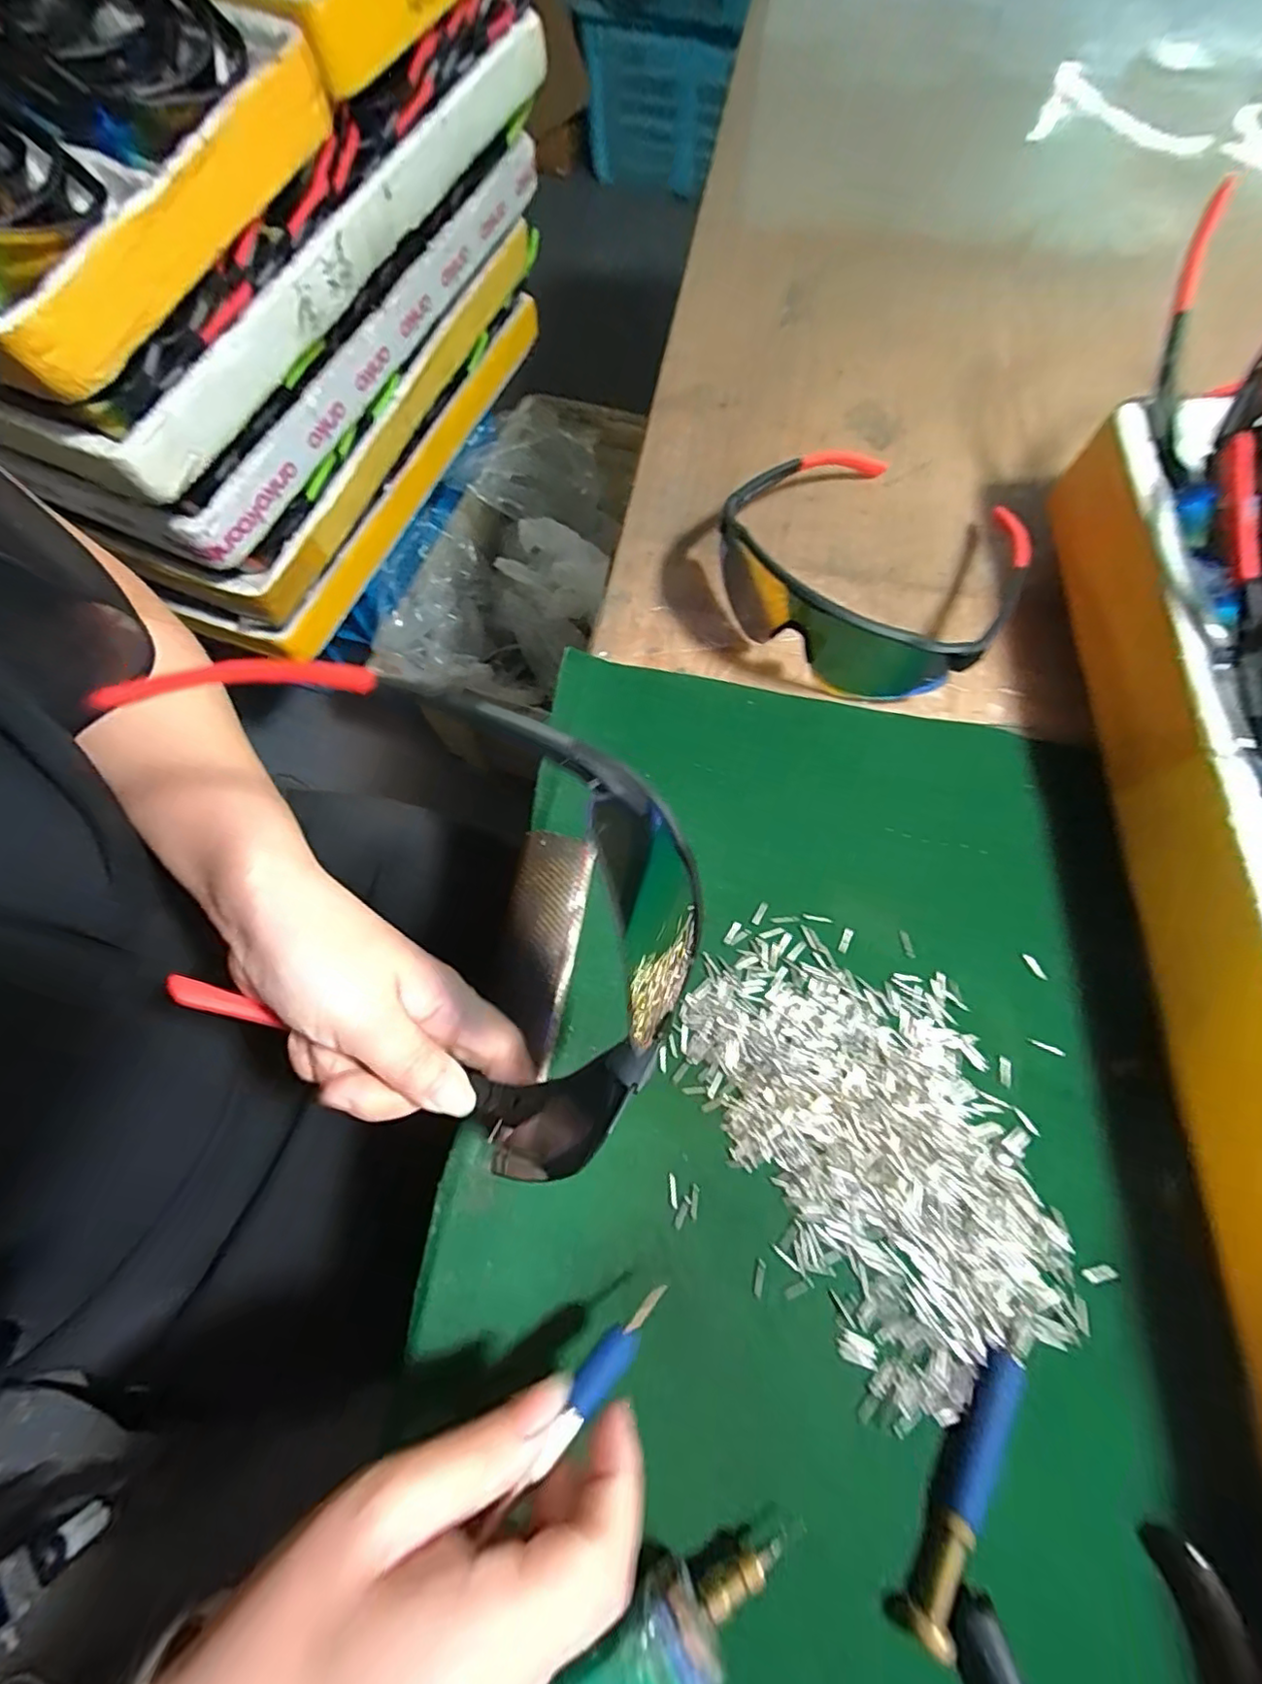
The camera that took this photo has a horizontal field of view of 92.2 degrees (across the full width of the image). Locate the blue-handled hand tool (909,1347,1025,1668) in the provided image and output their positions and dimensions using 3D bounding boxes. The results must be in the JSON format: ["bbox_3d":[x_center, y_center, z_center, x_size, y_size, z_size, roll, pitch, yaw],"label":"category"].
[{"bbox_3d":[0.118,0.225,0.211,0.013,0.012,0.085,30,73,10],"label":"blue-handled hand tool"}]

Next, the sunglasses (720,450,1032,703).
[{"bbox_3d":[0.140,-0.160,0.326,0.131,0.058,0.165,34,74,12],"label":"sunglasses"}]

